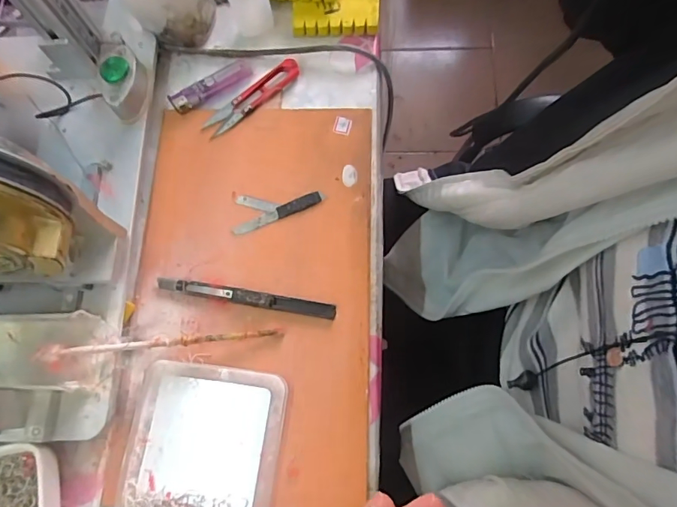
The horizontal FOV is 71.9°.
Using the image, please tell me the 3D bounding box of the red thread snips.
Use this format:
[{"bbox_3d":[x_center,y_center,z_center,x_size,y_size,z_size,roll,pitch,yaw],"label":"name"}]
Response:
[{"bbox_3d":[-0.077,-0.141,0.416,0.100,0.007,0.026,-36,74,-8],"label":"red thread snips"}]

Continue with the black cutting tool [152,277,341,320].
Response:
[{"bbox_3d":[-0.074,0.033,0.363,0.143,0.006,0.012,9,73,6],"label":"black cutting tool"}]

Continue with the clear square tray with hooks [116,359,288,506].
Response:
[{"bbox_3d":[-0.097,0.136,0.337,0.109,0.008,0.105,6,73,5],"label":"clear square tray with hooks"}]

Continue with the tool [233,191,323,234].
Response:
[{"bbox_3d":[-0.051,-0.041,0.389,0.078,0.007,0.031,-16,72,-2],"label":"tool"}]

